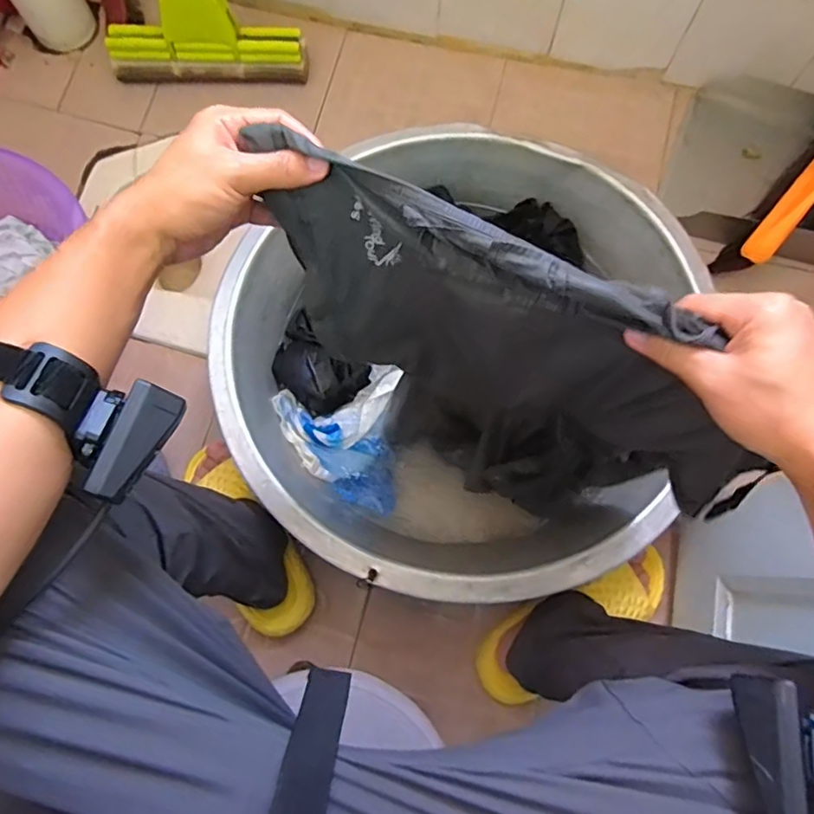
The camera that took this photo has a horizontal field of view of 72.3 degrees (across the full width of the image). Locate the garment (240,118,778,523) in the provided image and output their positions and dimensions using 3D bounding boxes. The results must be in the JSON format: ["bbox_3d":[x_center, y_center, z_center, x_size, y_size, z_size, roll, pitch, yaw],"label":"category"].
[{"bbox_3d":[0.078,-0.004,0.543,0.388,0.437,0.078,27,77,6],"label":"garment"}]

